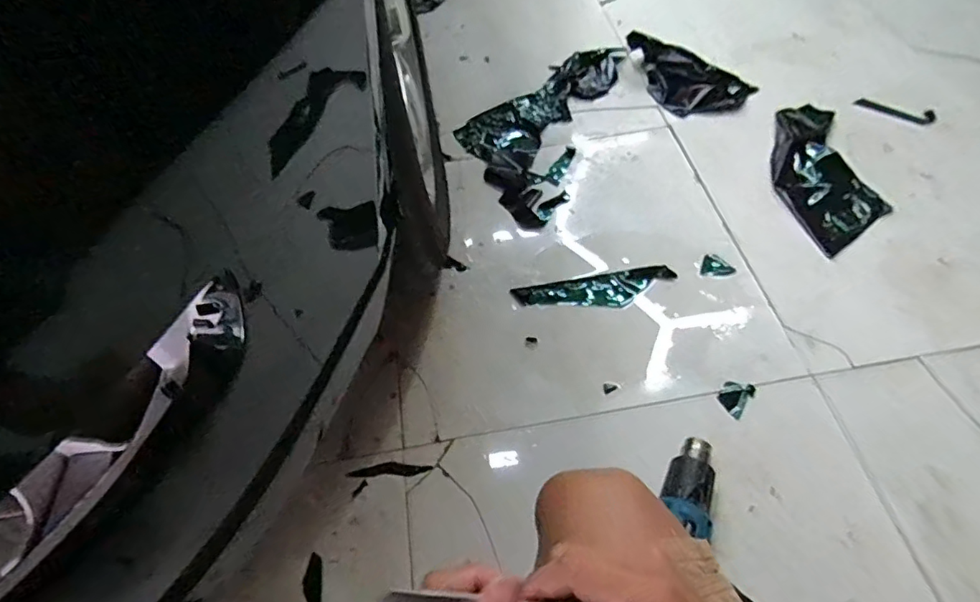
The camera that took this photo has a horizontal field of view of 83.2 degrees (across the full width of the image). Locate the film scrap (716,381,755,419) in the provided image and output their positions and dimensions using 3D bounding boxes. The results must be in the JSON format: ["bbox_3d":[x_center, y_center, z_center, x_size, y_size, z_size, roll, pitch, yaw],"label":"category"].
[{"bbox_3d":[0.355,0.139,0.802,0.040,0.009,0.055,32,62,25],"label":"film scrap"}]

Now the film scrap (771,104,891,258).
[{"bbox_3d":[0.625,-0.262,1.042,0.196,0.038,0.395,-5,54,1],"label":"film scrap"}]

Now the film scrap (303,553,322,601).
[{"bbox_3d":[-0.222,0.352,0.689,0.023,0.005,0.064,-10,54,-3],"label":"film scrap"}]

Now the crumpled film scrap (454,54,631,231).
[{"bbox_3d":[0.092,-0.395,1.185,0.272,0.049,0.584,14,56,15],"label":"crumpled film scrap"}]

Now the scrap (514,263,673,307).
[{"bbox_3d":[0.179,-0.017,0.925,0.266,0.009,0.066,-12,54,-4],"label":"scrap"}]

